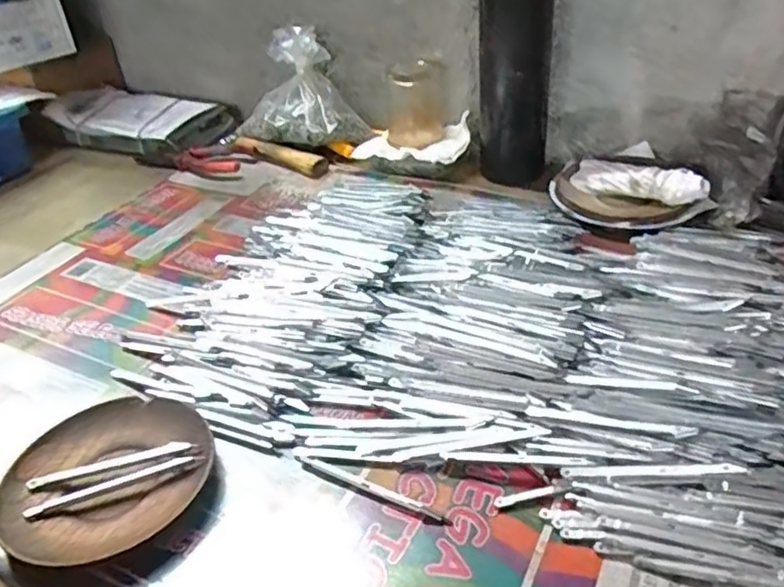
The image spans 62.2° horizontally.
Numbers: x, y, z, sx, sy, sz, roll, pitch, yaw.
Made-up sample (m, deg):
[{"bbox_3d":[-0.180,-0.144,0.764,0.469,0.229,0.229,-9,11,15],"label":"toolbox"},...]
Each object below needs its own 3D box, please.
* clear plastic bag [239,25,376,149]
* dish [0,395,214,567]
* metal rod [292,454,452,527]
[{"bbox_3d":[-0.103,-0.223,0.722,0.157,0.117,0.073,3,38,13],"label":"clear plastic bag"},{"bbox_3d":[-0.160,0.104,0.374,0.110,0.020,0.114,-4,36,3],"label":"dish"},{"bbox_3d":[-0.013,0.110,0.362,0.096,0.004,0.008,15,44,26],"label":"metal rod"}]

